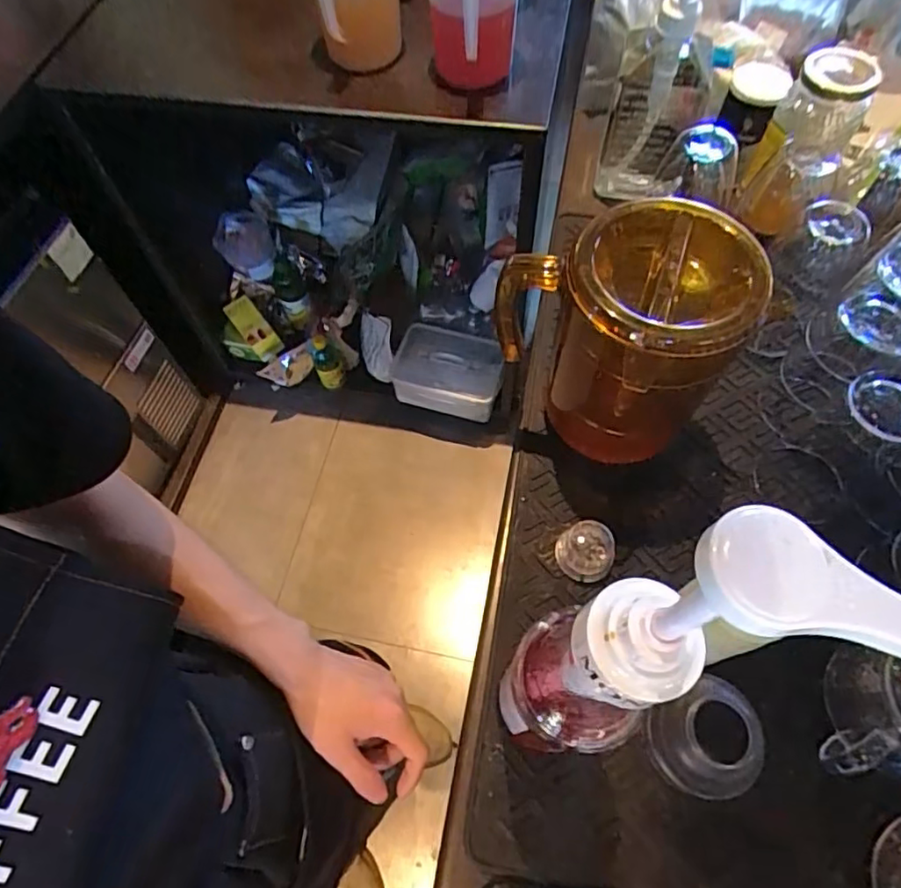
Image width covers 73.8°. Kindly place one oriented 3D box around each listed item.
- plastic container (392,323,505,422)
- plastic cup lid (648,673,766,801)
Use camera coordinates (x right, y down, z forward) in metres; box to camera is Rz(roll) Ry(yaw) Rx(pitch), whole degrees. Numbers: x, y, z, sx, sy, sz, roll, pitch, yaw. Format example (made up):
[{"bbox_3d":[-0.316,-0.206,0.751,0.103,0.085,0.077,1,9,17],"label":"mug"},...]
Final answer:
[{"bbox_3d":[-0.005,-0.176,1.511,0.265,0.122,0.179,13,64,9],"label":"plastic container"},{"bbox_3d":[0.196,0.230,0.464,0.078,0.055,0.074,-1,63,2],"label":"plastic cup lid"}]

